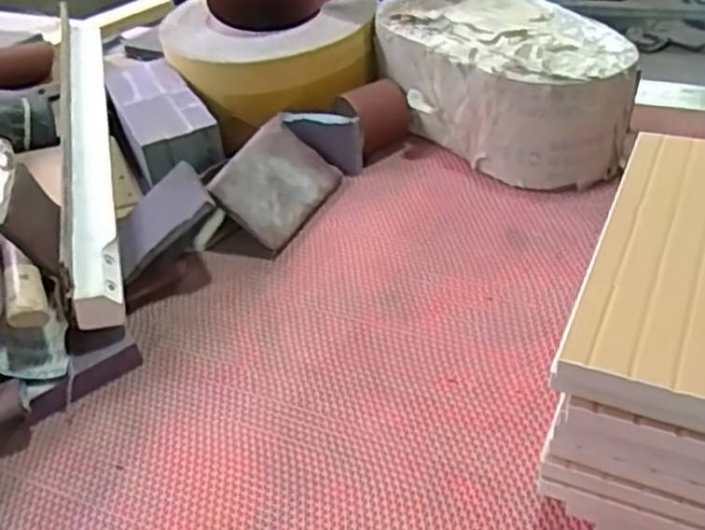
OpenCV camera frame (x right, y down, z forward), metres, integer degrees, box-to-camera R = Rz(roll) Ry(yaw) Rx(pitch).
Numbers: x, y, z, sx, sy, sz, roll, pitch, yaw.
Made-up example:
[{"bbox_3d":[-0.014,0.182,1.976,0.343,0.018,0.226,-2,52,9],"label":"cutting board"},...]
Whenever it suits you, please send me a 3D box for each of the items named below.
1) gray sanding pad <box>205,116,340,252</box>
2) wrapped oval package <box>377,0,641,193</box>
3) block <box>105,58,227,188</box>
[{"bbox_3d":[-0.074,-0.084,0.724,0.095,0.010,0.134,39,51,-4],"label":"gray sanding pad"},{"bbox_3d":[0.147,-0.197,0.772,0.160,0.121,0.278,-24,44,-19],"label":"wrapped oval package"},{"bbox_3d":[-0.207,-0.160,0.770,0.087,0.040,0.215,-21,43,-16],"label":"block"}]

